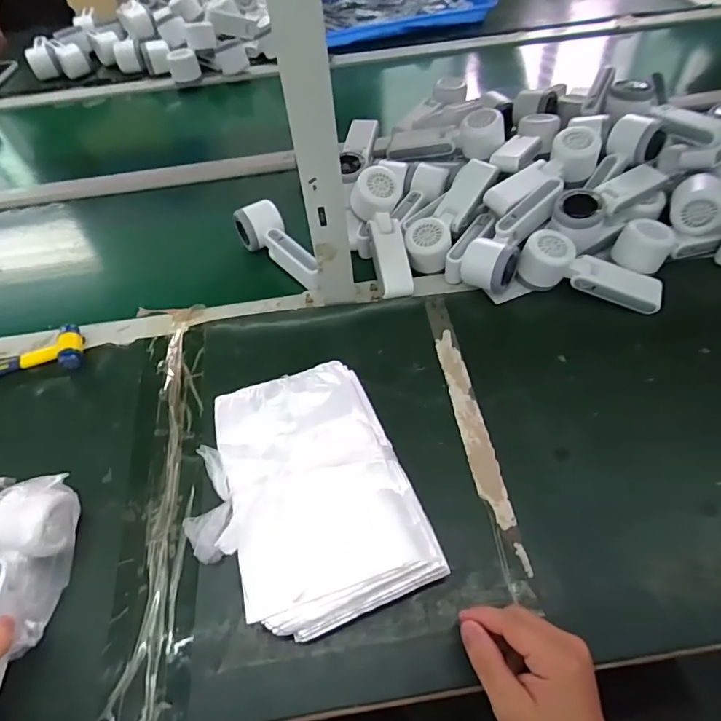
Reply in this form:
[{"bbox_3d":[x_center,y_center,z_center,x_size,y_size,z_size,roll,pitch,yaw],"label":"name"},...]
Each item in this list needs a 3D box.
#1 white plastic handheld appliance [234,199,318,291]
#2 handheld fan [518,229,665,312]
[{"bbox_3d":[-0.108,-0.147,0.647,0.057,0.057,0.148,-32,58,-16],"label":"white plastic handheld appliance"},{"bbox_3d":[0.272,-0.101,0.586,0.160,0.056,0.055,18,58,0],"label":"handheld fan"}]

